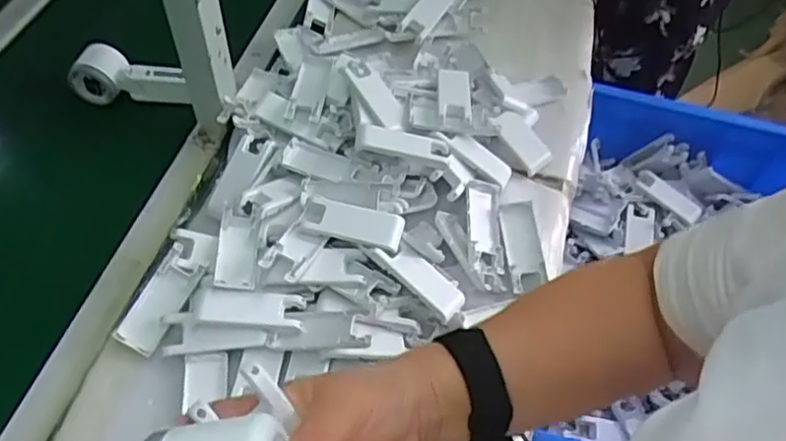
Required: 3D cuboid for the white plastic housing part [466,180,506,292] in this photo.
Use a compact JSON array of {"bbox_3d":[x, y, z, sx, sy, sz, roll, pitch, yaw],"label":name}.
[{"bbox_3d":[0.099,0.014,0.718,0.042,0.019,0.128,10,61,-12],"label":"white plastic housing part"}]

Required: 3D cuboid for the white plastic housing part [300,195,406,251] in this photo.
[{"bbox_3d":[-0.039,0.000,0.667,0.097,0.014,0.039,14,55,7],"label":"white plastic housing part"}]

